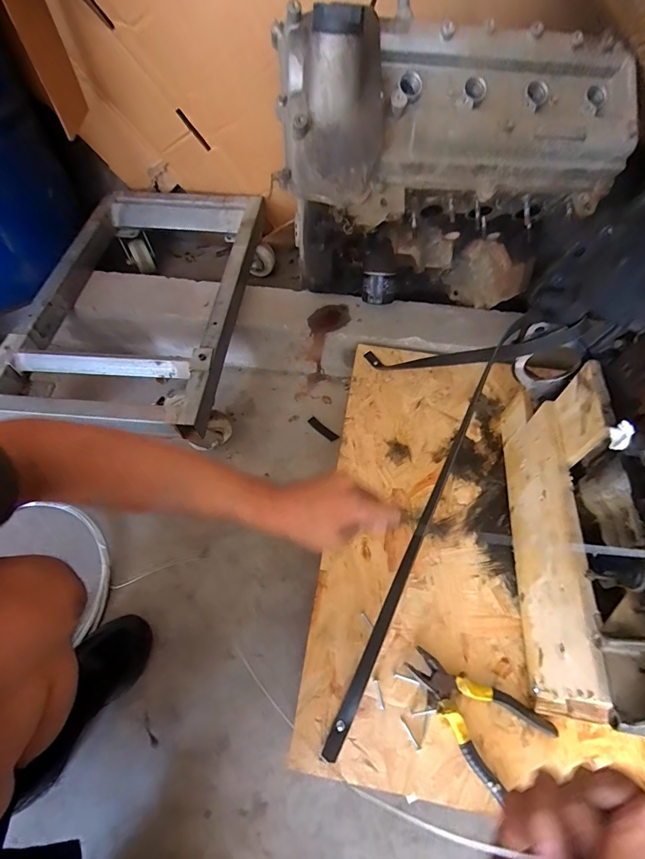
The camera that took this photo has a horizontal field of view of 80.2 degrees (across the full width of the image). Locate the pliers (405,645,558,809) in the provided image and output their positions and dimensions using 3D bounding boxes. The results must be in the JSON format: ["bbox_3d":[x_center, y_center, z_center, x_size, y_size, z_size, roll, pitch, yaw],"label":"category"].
[{"bbox_3d":[0.202,0.355,0.505,0.113,0.031,0.161,-31,65,-18],"label":"pliers"}]

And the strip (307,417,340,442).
[{"bbox_3d":[0.001,0.001,0.871,0.080,0.006,0.019,38,88,20],"label":"strip"}]

